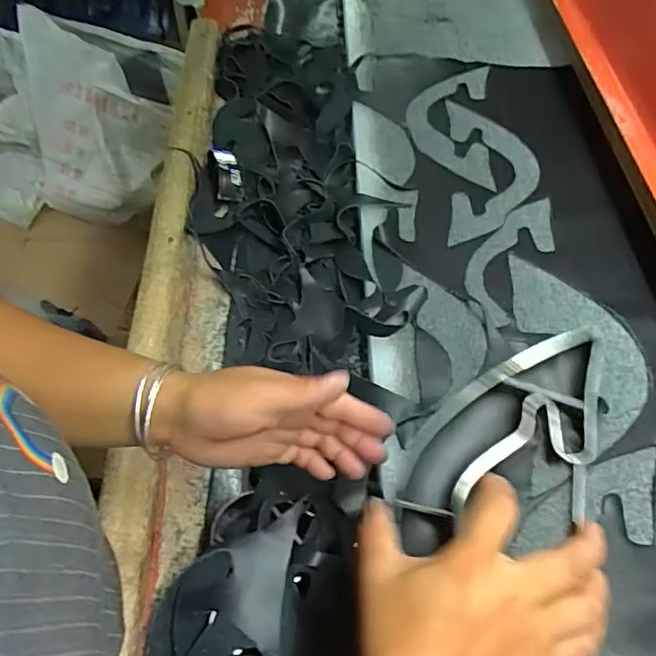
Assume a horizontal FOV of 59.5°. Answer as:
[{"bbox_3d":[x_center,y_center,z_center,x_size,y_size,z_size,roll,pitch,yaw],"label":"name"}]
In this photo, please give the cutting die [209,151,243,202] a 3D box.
[{"bbox_3d":[-0.120,-0.183,0.680,0.032,0.022,0.072,-11,71,-8],"label":"cutting die"}]

